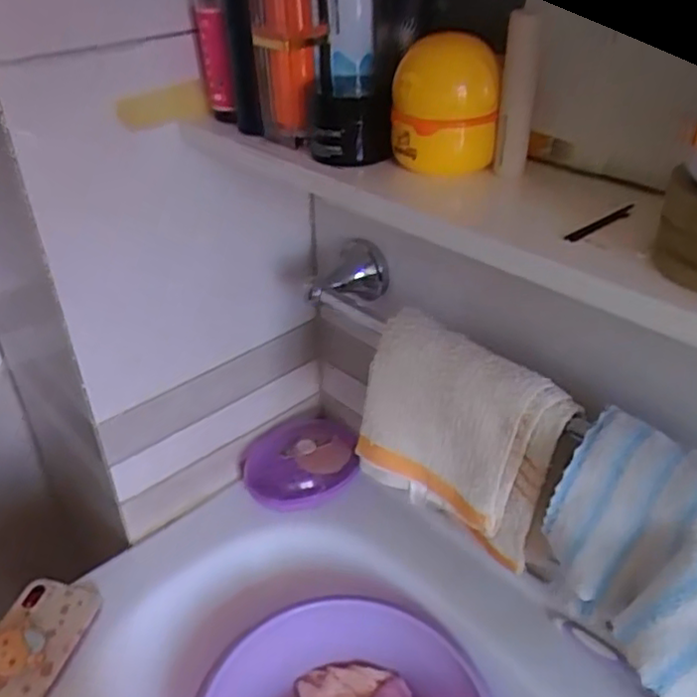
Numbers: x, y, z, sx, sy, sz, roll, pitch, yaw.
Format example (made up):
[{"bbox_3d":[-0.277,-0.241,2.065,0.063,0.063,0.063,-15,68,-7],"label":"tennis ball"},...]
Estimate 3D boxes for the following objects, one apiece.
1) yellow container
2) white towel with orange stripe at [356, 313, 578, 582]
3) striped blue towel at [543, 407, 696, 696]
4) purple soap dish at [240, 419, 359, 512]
[{"bbox_3d":[0.060,-0.149,0.430,0.064,0.075,0.059,6,35,10],"label":"yellow container"},{"bbox_3d":[0.080,0.065,0.521,0.160,0.135,0.064,26,43,34],"label":"white towel with orange stripe"},{"bbox_3d":[0.183,0.125,0.405,0.033,0.129,0.135,6,22,-46],"label":"striped blue towel"},{"bbox_3d":[-0.052,0.119,0.745,0.124,0.045,0.099,-10,35,-13],"label":"purple soap dish"}]

